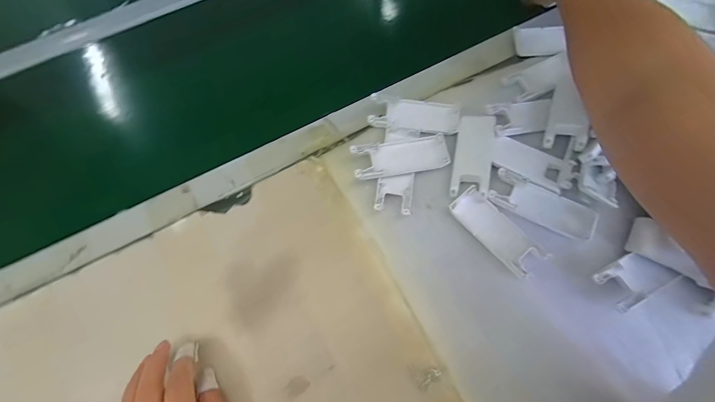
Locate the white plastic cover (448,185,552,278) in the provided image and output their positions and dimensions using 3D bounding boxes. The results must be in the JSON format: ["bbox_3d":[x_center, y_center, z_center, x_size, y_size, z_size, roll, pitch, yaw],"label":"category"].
[{"bbox_3d":[0.143,0.030,0.323,0.039,0.006,0.099,-39,74,-11],"label":"white plastic cover"}]

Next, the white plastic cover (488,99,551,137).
[{"bbox_3d":[0.190,-0.098,0.359,0.078,0.007,0.044,-8,70,-1],"label":"white plastic cover"}]

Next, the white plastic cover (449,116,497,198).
[{"bbox_3d":[0.128,-0.051,0.345,0.038,0.010,0.095,13,71,6],"label":"white plastic cover"}]

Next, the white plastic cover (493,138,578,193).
[{"bbox_3d":[0.188,-0.043,0.336,0.080,0.012,0.039,27,73,11],"label":"white plastic cover"}]

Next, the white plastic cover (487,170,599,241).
[{"bbox_3d":[0.193,0.003,0.330,0.102,0.011,0.039,26,73,10],"label":"white plastic cover"}]

